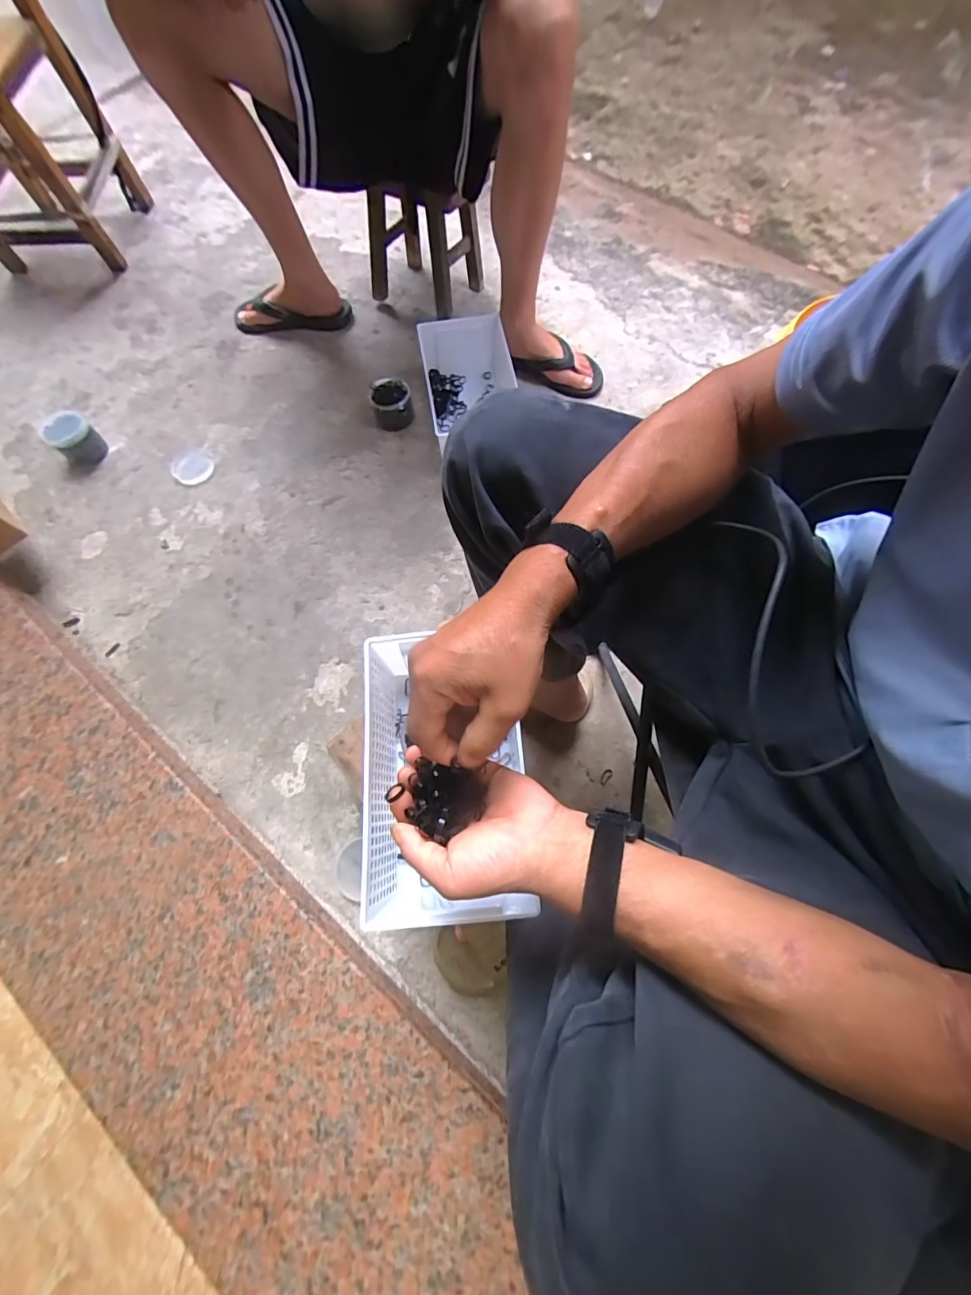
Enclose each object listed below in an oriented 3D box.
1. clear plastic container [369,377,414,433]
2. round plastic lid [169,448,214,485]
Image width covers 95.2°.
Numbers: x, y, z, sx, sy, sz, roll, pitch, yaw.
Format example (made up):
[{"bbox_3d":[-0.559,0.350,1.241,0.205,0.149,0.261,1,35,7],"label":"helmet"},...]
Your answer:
[{"bbox_3d":[-0.191,-0.496,0.905,0.083,0.055,0.089,-13,70,-3],"label":"clear plastic container"},{"bbox_3d":[-0.596,-0.369,0.901,0.078,0.005,0.091,-43,75,-13],"label":"round plastic lid"}]

